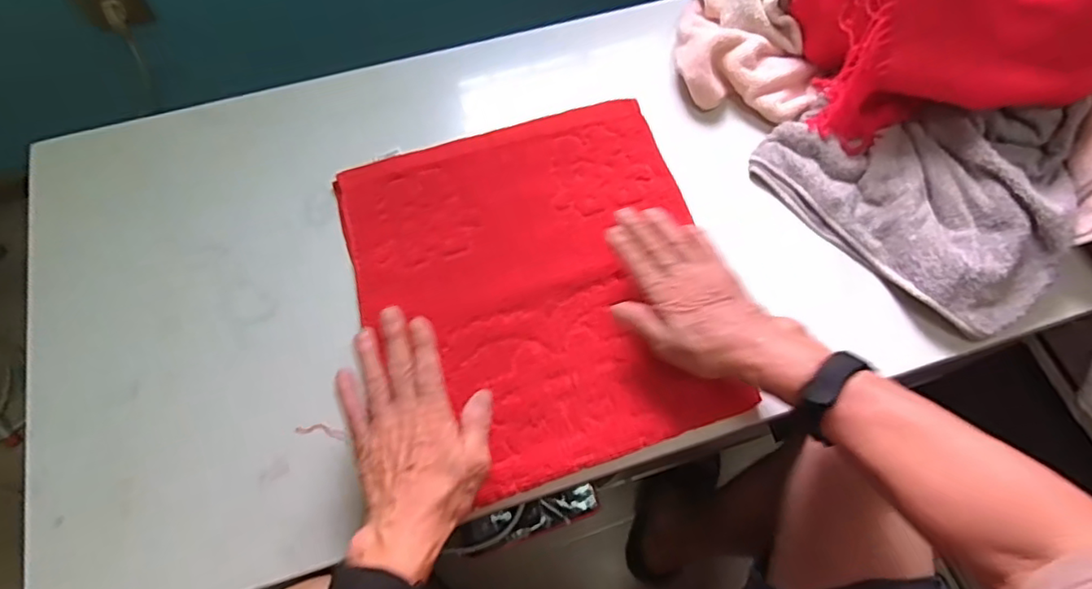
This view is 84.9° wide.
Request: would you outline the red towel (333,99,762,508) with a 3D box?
[{"bbox_3d":[-0.007,-0.015,0.559,0.317,0.019,0.346,-18,69,-7],"label":"red towel"}]

